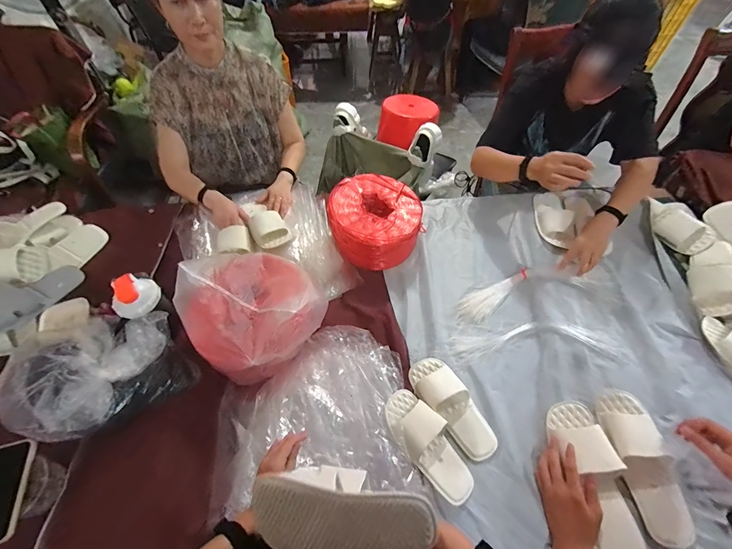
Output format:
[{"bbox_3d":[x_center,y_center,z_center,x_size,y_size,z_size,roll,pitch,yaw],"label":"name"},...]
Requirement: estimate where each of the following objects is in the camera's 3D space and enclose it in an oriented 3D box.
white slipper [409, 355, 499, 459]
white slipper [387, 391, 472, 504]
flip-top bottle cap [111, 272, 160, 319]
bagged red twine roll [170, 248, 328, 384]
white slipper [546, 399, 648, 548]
[{"bbox_3d":[0.194,0.290,0.725,0.098,0.052,0.234,-31,61,-18],"label":"white slipper"},{"bbox_3d":[0.133,0.359,0.681,0.103,0.061,0.237,-33,75,-19],"label":"white slipper"},{"bbox_3d":[-0.525,0.045,0.729,0.080,0.054,0.099,27,61,18],"label":"flip-top bottle cap"},{"bbox_3d":[-0.260,0.079,0.756,0.265,0.167,0.288,-1,56,1],"label":"bagged red twine roll"},{"bbox_3d":[0.452,0.394,0.636,0.112,0.053,0.269,-5,56,-2],"label":"white slipper"}]

